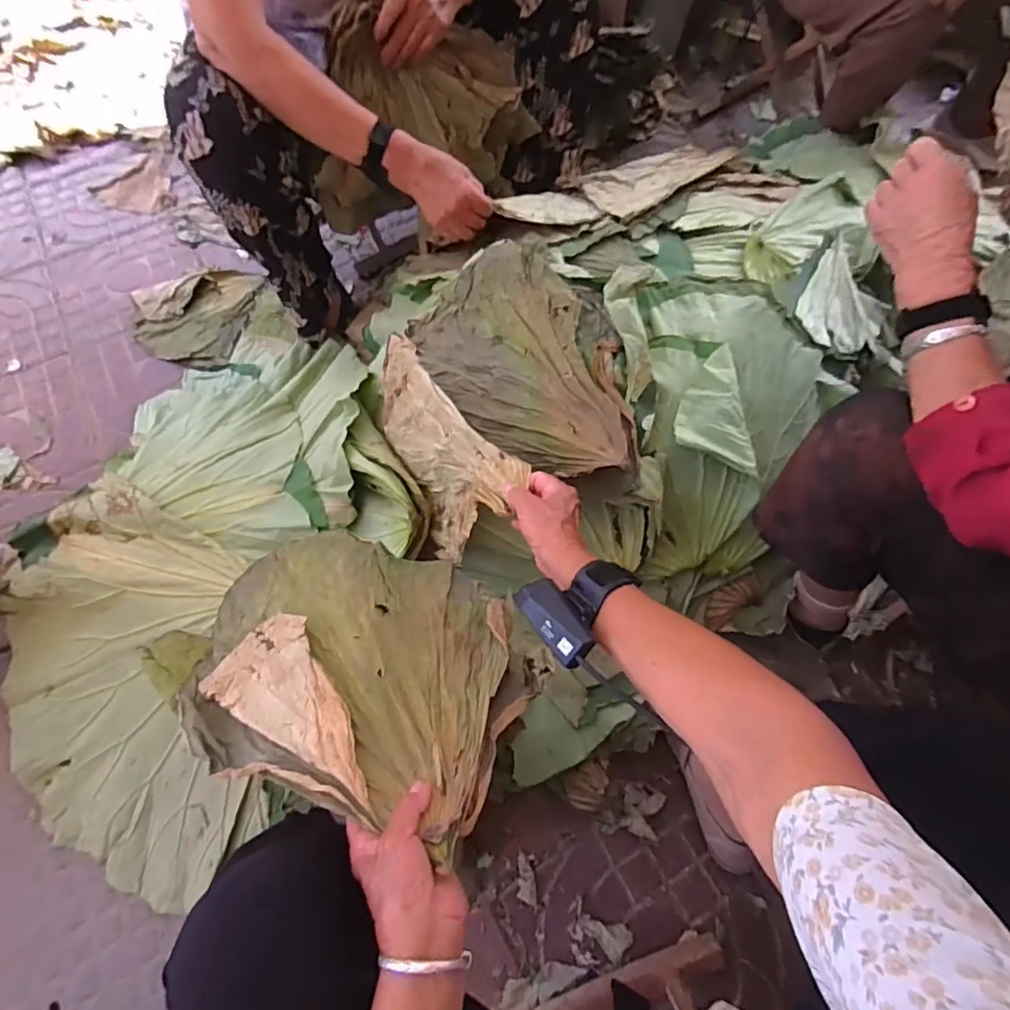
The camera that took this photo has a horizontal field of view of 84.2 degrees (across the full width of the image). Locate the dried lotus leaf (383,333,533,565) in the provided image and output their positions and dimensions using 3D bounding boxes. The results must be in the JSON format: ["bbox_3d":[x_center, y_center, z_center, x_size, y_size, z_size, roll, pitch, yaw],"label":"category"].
[{"bbox_3d":[-0.085,-0.045,0.732,0.050,0.244,0.295,-21,53,-29],"label":"dried lotus leaf"}]

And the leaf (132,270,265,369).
[{"bbox_3d":[-0.661,-0.402,1.173,0.237,0.047,0.255,5,67,4],"label":"leaf"}]

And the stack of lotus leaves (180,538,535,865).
[{"bbox_3d":[-0.125,0.144,0.536,0.298,0.122,0.262,15,56,16],"label":"stack of lotus leaves"}]

